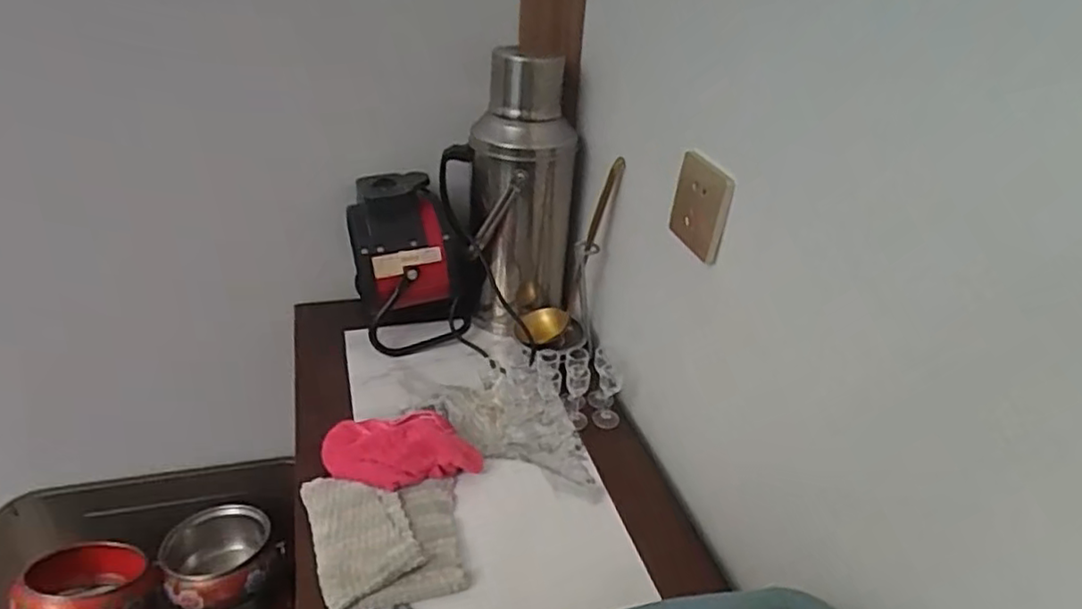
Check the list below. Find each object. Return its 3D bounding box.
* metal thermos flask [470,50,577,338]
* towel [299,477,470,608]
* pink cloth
[{"bbox_3d":[-0.029,-0.156,0.989,0.143,0.387,0.138,2,32,-4],"label":"metal thermos flask"},{"bbox_3d":[-0.160,0.236,0.694,0.147,0.032,0.154,-5,33,-16],"label":"towel"},{"bbox_3d":[-0.164,0.165,0.789,0.173,0.041,0.112,-6,33,-17],"label":"pink cloth"}]

